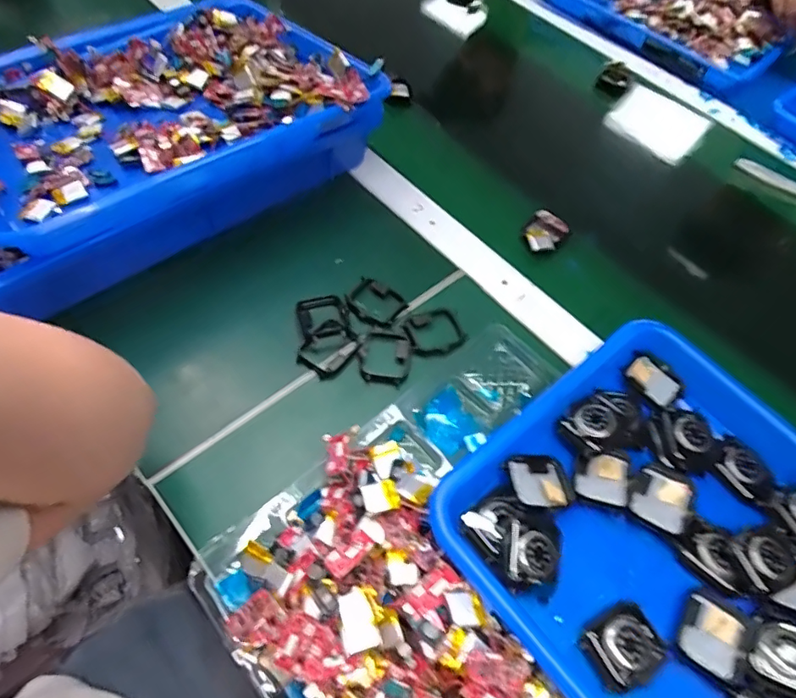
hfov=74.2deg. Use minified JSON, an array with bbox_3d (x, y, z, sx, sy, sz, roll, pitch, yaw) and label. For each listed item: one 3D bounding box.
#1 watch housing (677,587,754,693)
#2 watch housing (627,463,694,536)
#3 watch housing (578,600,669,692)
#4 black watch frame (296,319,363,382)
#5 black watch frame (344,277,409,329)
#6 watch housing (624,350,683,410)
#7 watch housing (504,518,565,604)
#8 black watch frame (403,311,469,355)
[{"bbox_3d":[0.182,0.164,0.303,0.036,0.007,0.043,33,60,15],"label":"watch housing"},{"bbox_3d":[0.171,0.096,0.339,0.033,0.008,0.040,34,60,15],"label":"watch housing"},{"bbox_3d":[0.127,0.166,0.292,0.043,0.007,0.037,-25,63,-21],"label":"watch housing"},{"bbox_3d":[-0.051,0.001,0.399,0.035,0.014,0.042,36,60,16],"label":"black watch frame"},{"bbox_3d":[-0.019,-0.038,0.426,0.047,0.004,0.039,35,60,16],"label":"black watch frame"},{"bbox_3d":[0.191,0.023,0.392,0.033,0.011,0.040,-29,64,-22],"label":"watch housing"},{"bbox_3d":[0.078,0.120,0.308,0.036,0.011,0.043,22,68,-7],"label":"watch housing"},{"bbox_3d":[0.029,-0.013,0.414,0.043,0.004,0.040,-19,61,-18],"label":"black watch frame"}]

